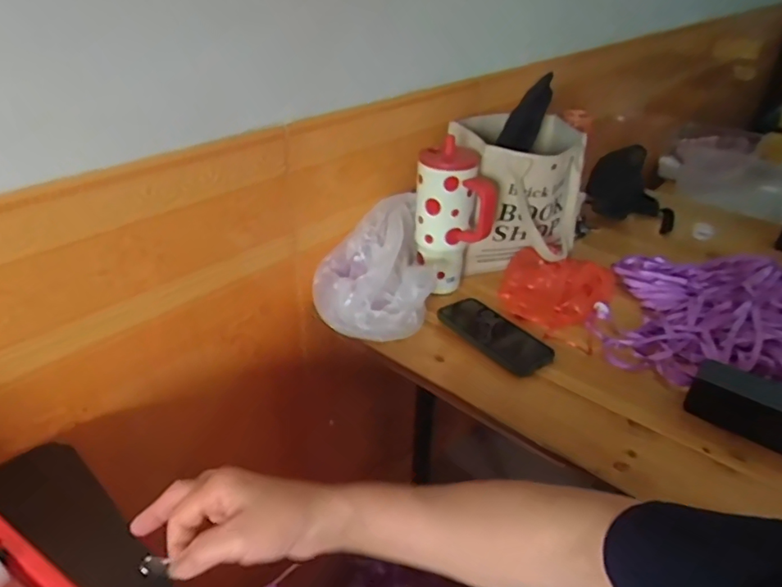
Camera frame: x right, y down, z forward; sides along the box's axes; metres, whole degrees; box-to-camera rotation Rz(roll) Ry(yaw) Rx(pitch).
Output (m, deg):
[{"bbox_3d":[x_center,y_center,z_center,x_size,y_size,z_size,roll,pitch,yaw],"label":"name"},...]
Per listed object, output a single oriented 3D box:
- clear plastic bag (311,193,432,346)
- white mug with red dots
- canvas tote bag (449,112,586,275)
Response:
[{"bbox_3d":[-0.027,-0.028,0.769,0.163,0.120,0.231,0,33,-2],"label":"clear plastic bag"},{"bbox_3d":[0.092,-0.103,0.800,0.114,0.201,0.080,9,34,10],"label":"white mug with red dots"},{"bbox_3d":[0.200,-0.153,0.886,0.217,0.214,0.214,8,34,9],"label":"canvas tote bag"}]

